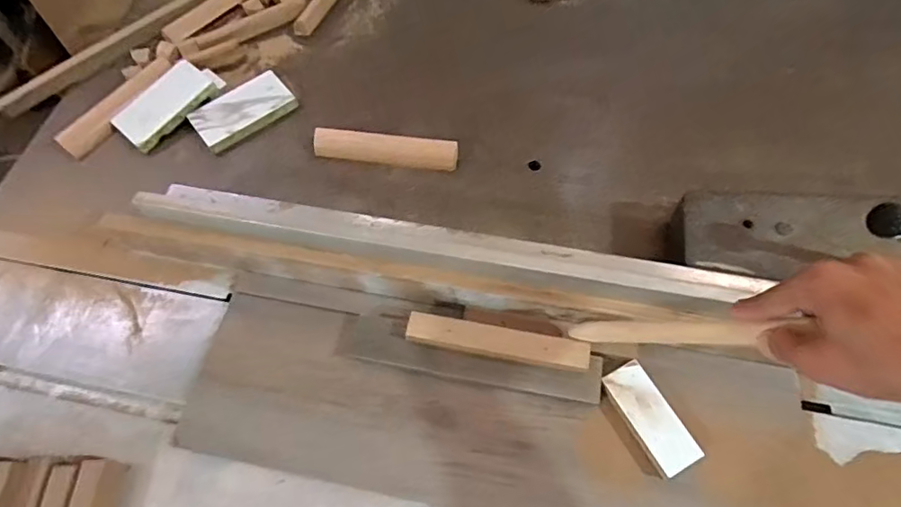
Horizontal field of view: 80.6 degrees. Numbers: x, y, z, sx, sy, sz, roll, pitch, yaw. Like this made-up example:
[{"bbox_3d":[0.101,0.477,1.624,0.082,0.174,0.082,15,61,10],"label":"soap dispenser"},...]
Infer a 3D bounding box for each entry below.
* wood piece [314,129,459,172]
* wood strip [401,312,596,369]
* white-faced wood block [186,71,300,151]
[{"bbox_3d":[-0.080,-0.128,0.661,0.176,0.029,0.029,6,62,5],"label":"wood piece"},{"bbox_3d":[0.046,0.083,0.513,0.174,0.009,0.030,10,64,7],"label":"wood strip"},{"bbox_3d":[-0.273,-0.189,0.702,0.128,0.024,0.068,-35,66,-16],"label":"white-faced wood block"}]

